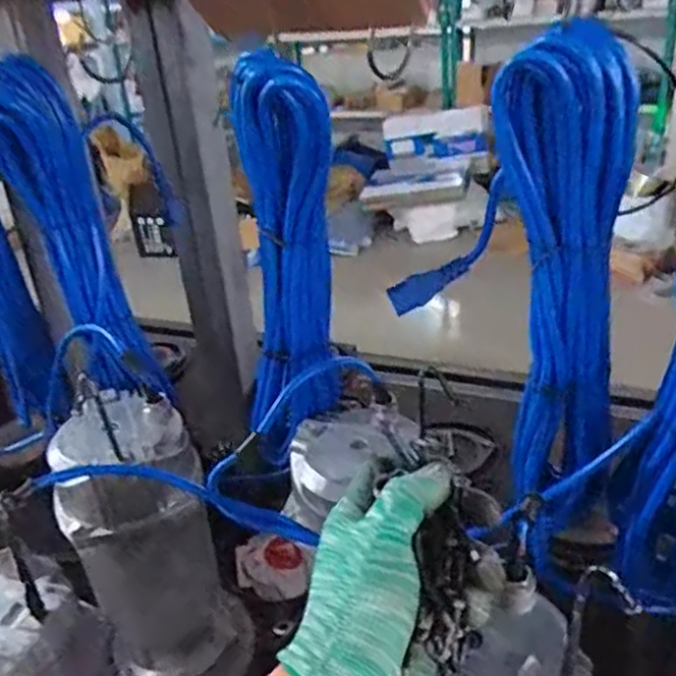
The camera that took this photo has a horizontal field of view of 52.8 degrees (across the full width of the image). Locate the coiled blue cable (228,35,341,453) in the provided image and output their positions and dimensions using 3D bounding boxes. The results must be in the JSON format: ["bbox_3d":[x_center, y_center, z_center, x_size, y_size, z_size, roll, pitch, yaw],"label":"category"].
[{"bbox_3d":[-0.040,-0.053,0.523,0.087,0.293,0.060,-9,29,-5],"label":"coiled blue cable"}]

